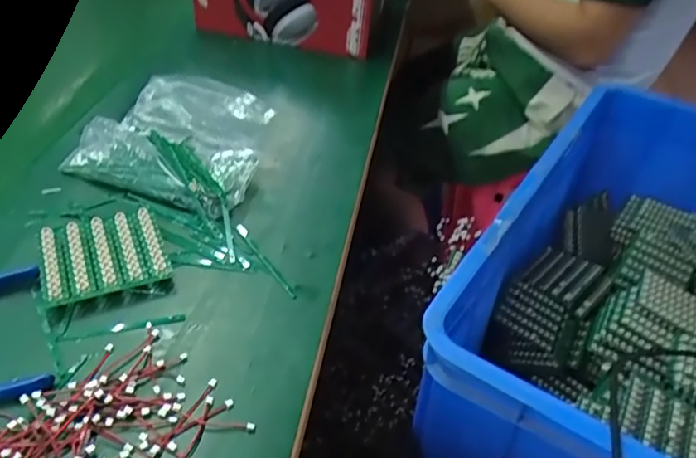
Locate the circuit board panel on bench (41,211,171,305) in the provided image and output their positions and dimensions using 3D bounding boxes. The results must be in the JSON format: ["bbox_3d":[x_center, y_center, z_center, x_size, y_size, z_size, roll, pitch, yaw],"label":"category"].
[{"bbox_3d":[-0.187,0.020,0.431,0.084,0.015,0.082,-16,46,-21],"label":"circuit board panel on bench"}]

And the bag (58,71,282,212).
[{"bbox_3d":[-0.158,-0.095,0.530,0.170,0.053,0.148,17,44,13],"label":"bag"}]

